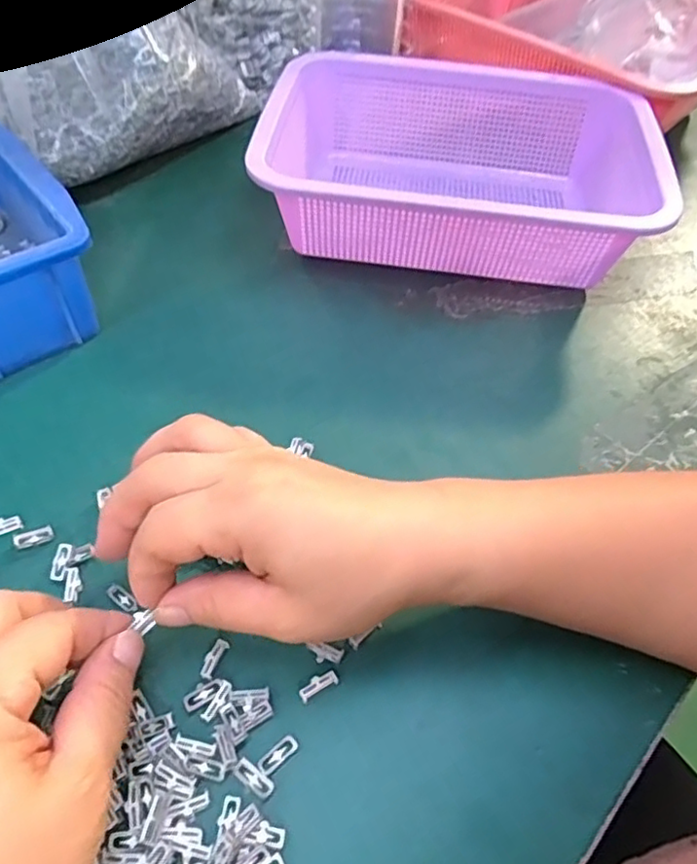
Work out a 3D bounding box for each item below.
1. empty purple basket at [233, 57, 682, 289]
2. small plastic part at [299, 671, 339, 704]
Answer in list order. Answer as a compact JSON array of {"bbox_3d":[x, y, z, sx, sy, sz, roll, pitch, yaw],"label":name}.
[{"bbox_3d":[0.076,-0.186,0.446,0.261,0.084,0.183,10,51,2],"label":"empty purple basket"},{"bbox_3d":[-0.012,0.105,0.256,0.017,0.004,0.007,-24,57,-23],"label":"small plastic part"}]

